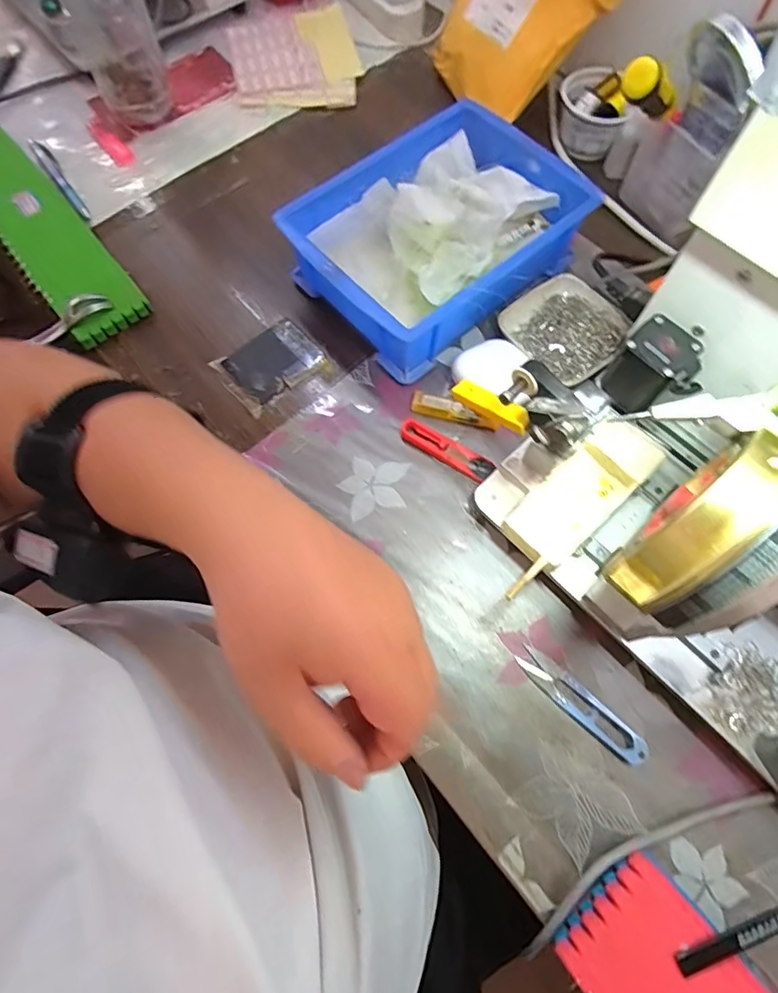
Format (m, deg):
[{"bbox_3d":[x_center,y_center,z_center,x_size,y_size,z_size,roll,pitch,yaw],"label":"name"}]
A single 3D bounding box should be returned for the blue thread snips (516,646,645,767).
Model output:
[{"bbox_3d":[0.137,0.148,0.372,0.102,0.007,0.024,42,75,14],"label":"blue thread snips"}]

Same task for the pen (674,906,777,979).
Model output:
[{"bbox_3d":[0.233,0.246,0.305,0.139,0.009,0.013,-20,71,-7],"label":"pen"}]

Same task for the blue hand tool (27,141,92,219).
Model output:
[{"bbox_3d":[-0.356,-0.343,0.561,0.015,0.022,0.157,-33,70,-10],"label":"blue hand tool"}]

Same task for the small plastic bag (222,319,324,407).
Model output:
[{"bbox_3d":[-0.106,-0.124,0.482,0.077,0.010,0.067,-37,74,-13],"label":"small plastic bag"}]

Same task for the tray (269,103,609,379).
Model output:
[{"bbox_3d":[0.048,-0.240,0.482,0.238,0.077,0.175,-40,74,-13],"label":"tray"}]

